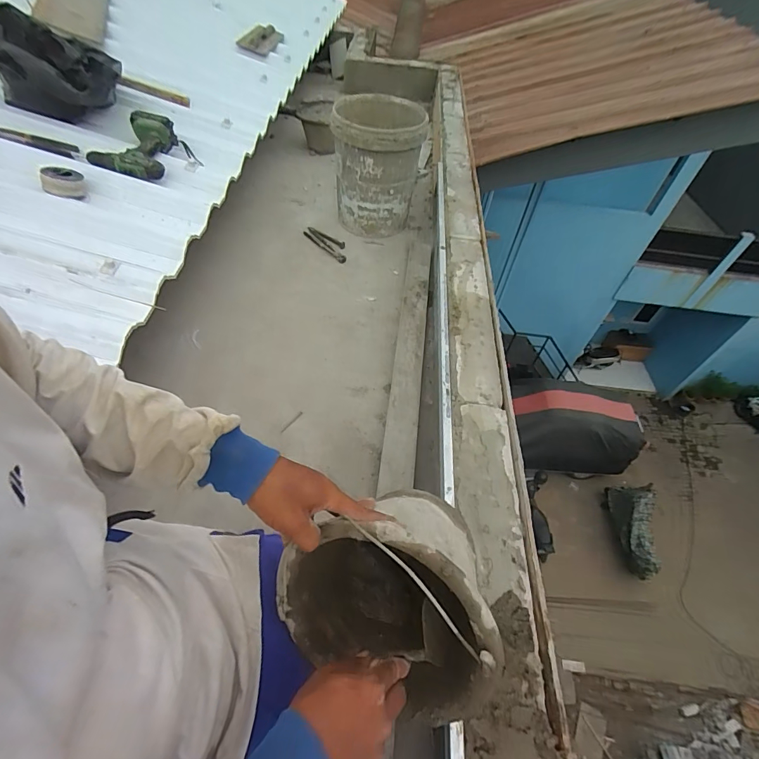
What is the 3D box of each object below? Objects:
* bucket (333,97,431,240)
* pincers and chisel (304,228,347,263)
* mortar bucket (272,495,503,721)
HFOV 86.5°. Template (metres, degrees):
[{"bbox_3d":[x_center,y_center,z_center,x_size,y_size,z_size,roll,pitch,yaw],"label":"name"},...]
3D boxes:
[{"bbox_3d":[-0.008,-0.745,1.442,0.301,0.366,0.305,2,52,-3],"label":"bucket"},{"bbox_3d":[-0.182,-0.488,1.445,0.062,0.023,0.239,-35,60,-23],"label":"pincers and chisel"},{"bbox_3d":[0.020,0.248,0.501,0.260,0.256,0.197,6,18,21],"label":"mortar bucket"}]

